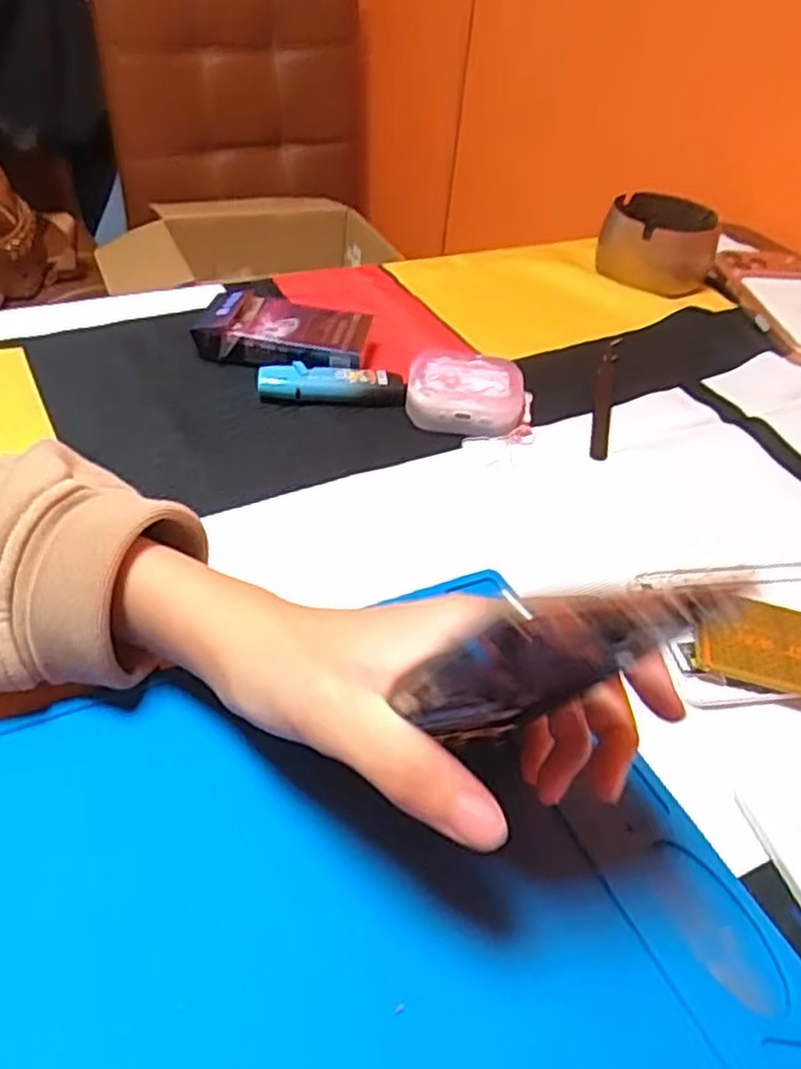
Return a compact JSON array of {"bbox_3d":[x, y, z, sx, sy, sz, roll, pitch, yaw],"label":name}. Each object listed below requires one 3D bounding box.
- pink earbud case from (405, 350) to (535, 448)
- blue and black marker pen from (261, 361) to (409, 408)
[{"bbox_3d":[0.040,-0.077,0.433,0.070,0.027,0.050,5,43,-1],"label":"pink earbud case"},{"bbox_3d":[-0.040,-0.088,0.443,0.083,0.014,0.023,-1,44,-7],"label":"blue and black marker pen"}]

